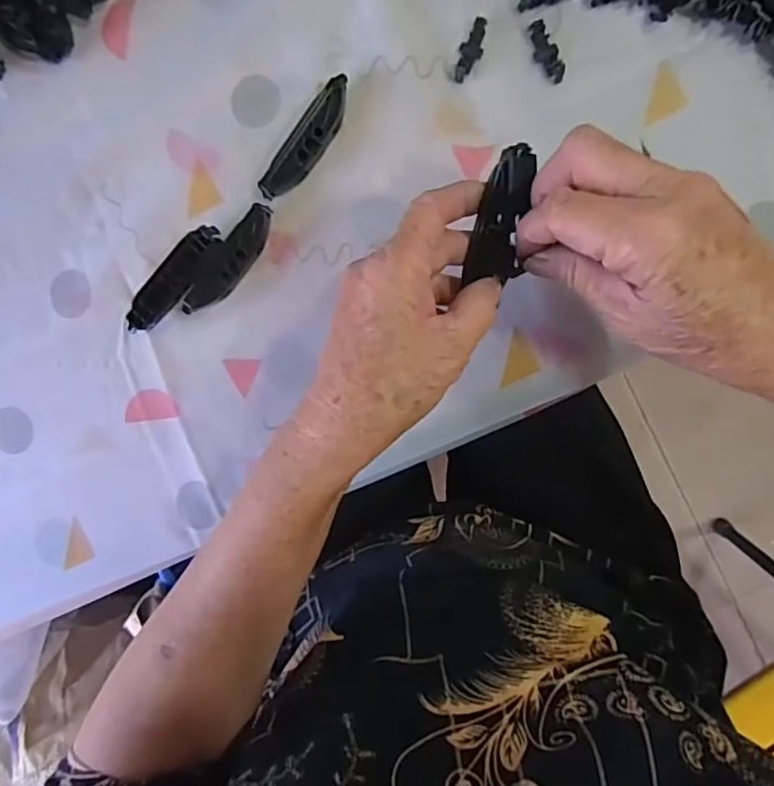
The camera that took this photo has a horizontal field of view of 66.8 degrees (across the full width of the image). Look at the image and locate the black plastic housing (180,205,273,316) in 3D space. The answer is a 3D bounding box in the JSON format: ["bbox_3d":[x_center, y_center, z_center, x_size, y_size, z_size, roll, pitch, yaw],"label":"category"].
[{"bbox_3d":[-0.098,-0.081,0.364,0.023,0.015,0.079,36,99,3],"label":"black plastic housing"}]

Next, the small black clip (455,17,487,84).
[{"bbox_3d":[0.049,-0.200,0.342,0.013,0.004,0.036,14,97,6],"label":"small black clip"}]

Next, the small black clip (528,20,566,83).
[{"bbox_3d":[0.091,-0.195,0.335,0.013,0.005,0.036,-27,91,9],"label":"small black clip"}]

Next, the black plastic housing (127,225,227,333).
[{"bbox_3d":[-0.131,-0.070,0.367,0.078,0.016,0.023,-43,88,9],"label":"black plastic housing"}]

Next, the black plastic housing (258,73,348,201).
[{"bbox_3d":[-0.047,-0.151,0.351,0.019,0.015,0.080,39,99,3],"label":"black plastic housing"}]

